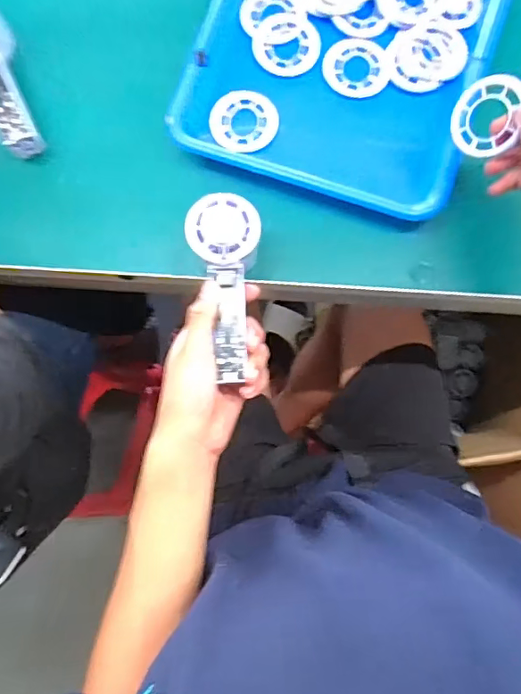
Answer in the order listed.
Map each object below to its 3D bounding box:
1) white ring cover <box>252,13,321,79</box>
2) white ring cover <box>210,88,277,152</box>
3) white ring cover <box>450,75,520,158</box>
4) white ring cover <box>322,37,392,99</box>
[{"bbox_3d":[0.025,-0.286,0.472,0.061,0.004,0.063,10,81,3],"label":"white ring cover"},{"bbox_3d":[-0.015,-0.210,0.465,0.062,0.008,0.057,-4,81,0],"label":"white ring cover"},{"bbox_3d":[0.173,-0.176,0.382,0.054,0.008,0.056,30,119,34],"label":"white ring cover"},{"bbox_3d":[0.090,-0.262,0.470,0.062,0.005,0.058,7,81,2],"label":"white ring cover"}]

